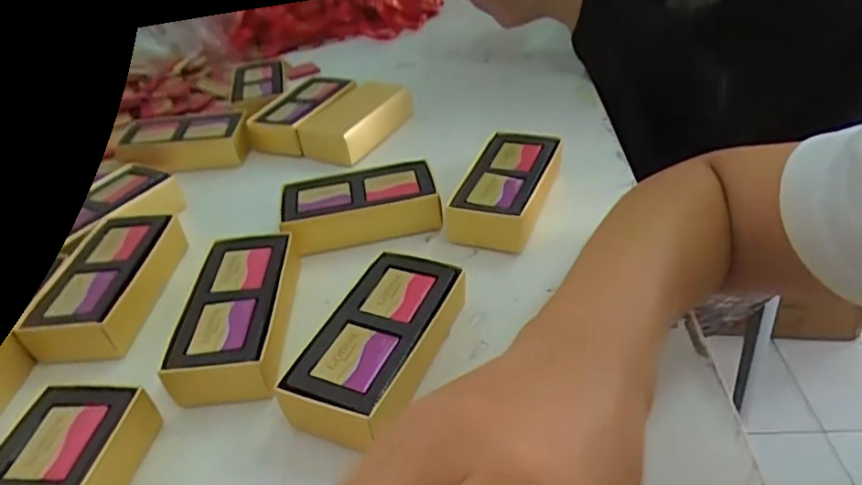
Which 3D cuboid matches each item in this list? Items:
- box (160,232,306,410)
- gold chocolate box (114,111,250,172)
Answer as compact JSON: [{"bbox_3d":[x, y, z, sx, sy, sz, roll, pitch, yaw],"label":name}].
[{"bbox_3d":[-0.115,0.042,0.348,0.064,0.031,0.120,-5,38,1],"label":"box"},{"bbox_3d":[-0.232,-0.098,0.543,0.113,0.031,0.058,-5,38,2],"label":"gold chocolate box"}]

